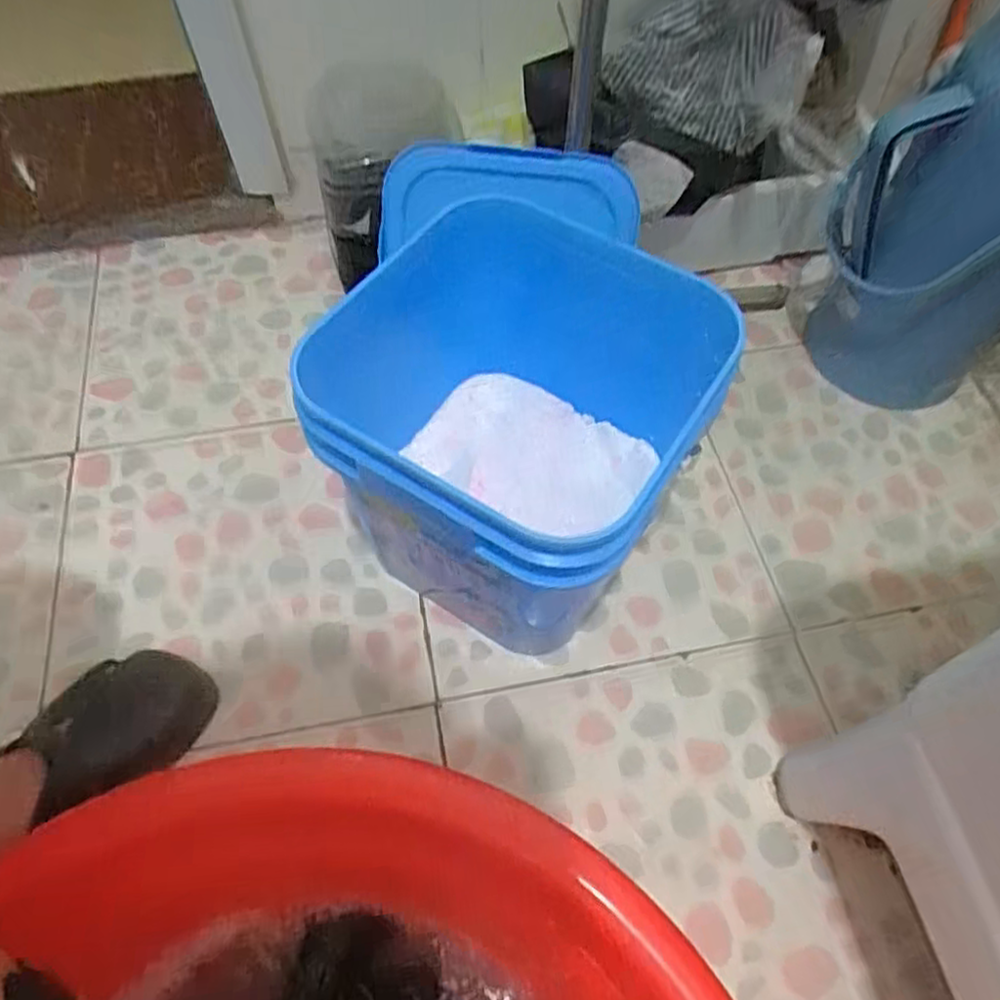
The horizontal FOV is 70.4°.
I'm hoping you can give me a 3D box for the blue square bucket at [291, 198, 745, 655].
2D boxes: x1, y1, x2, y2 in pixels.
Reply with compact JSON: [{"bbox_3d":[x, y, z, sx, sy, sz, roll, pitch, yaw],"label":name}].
[{"bbox_3d":[-0.006,-0.057,0.558,0.255,0.248,0.258,31,62,17],"label":"blue square bucket"}]

